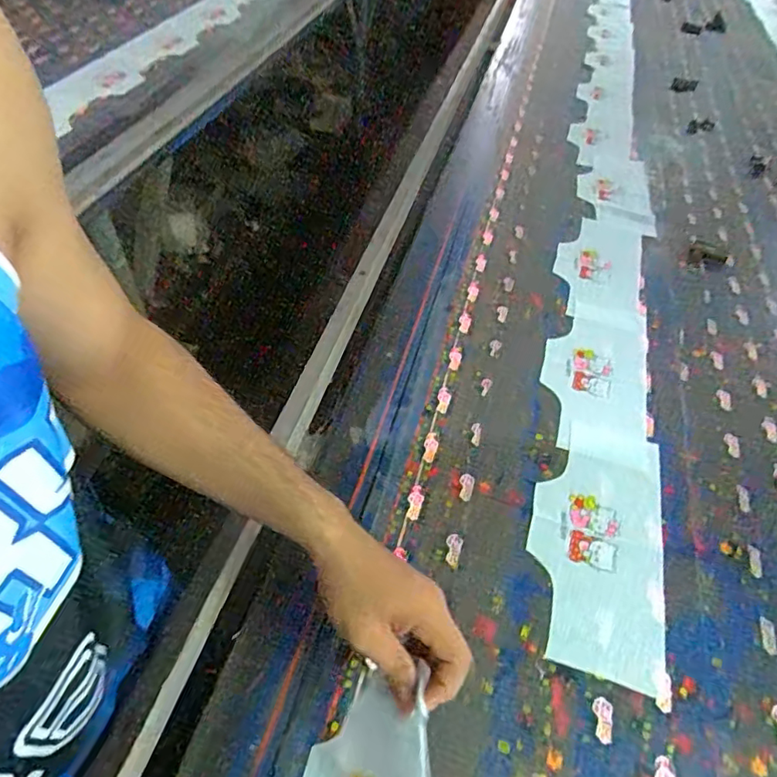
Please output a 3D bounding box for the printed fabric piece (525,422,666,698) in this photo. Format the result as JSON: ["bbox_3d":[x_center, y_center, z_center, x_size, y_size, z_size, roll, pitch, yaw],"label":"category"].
[{"bbox_3d":[0.219,0.152,0.575,0.131,0.007,0.278,14,49,9],"label":"printed fabric piece"}]

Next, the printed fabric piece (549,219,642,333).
[{"bbox_3d":[0.342,-0.197,0.891,0.133,0.013,0.282,13,49,11],"label":"printed fabric piece"}]

